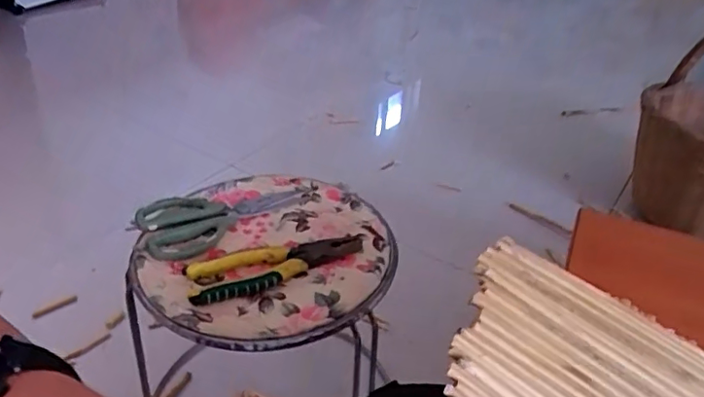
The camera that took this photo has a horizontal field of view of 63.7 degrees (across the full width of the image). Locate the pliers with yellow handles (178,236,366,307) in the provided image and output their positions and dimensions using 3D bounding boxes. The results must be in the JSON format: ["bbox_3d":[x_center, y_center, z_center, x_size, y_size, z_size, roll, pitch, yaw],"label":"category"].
[{"bbox_3d":[-0.077,0.072,0.607,0.191,0.017,0.052,-9,36,-18],"label":"pliers with yellow handles"}]

